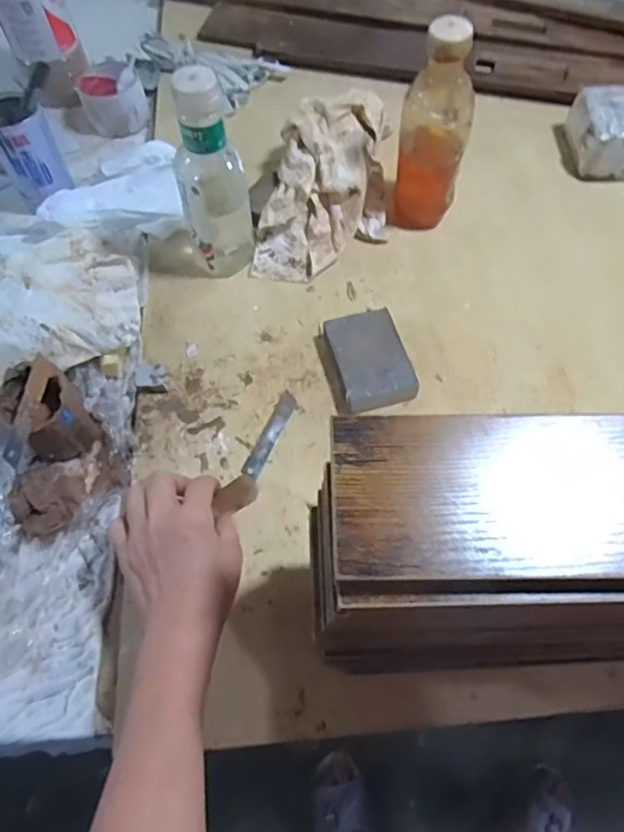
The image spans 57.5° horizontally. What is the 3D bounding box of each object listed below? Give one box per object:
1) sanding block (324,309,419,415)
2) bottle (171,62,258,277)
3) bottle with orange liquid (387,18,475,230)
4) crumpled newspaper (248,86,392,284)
[{"bbox_3d":[0.057,-0.052,0.566,0.070,0.032,0.103,-15,66,-7],"label":"sanding block"},{"bbox_3d":[-0.094,-0.224,0.553,0.068,0.200,0.058,-10,65,-5],"label":"bottle"},{"bbox_3d":[0.126,-0.289,0.589,0.073,0.196,0.070,4,65,2],"label":"bottle with orange liquid"},{"bbox_3d":[0.018,-0.261,0.639,0.137,0.079,0.209,7,65,3],"label":"crumpled newspaper"}]

